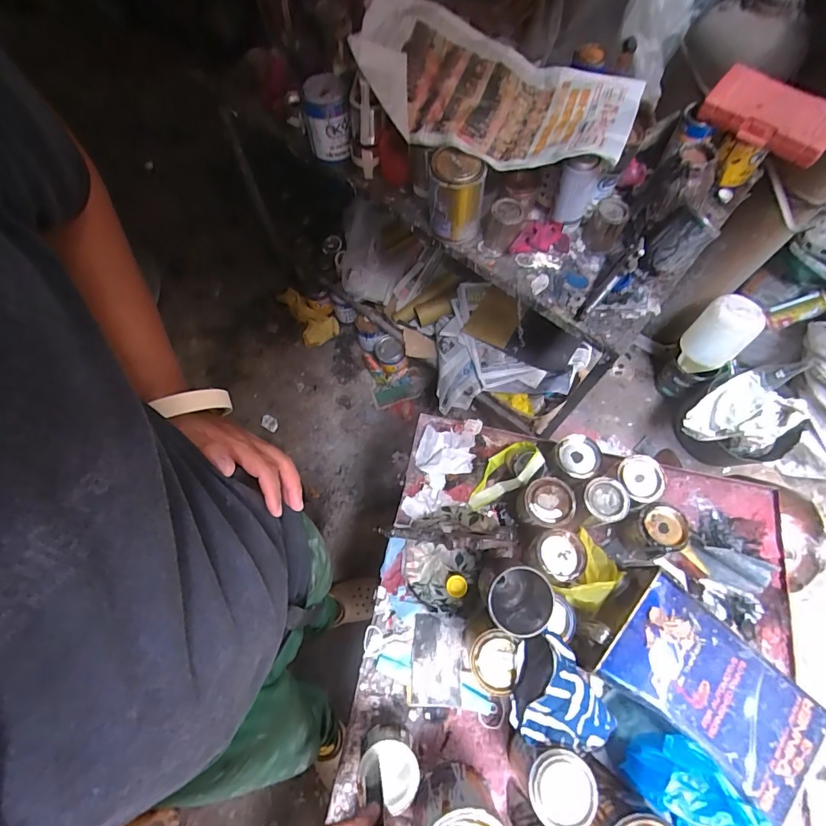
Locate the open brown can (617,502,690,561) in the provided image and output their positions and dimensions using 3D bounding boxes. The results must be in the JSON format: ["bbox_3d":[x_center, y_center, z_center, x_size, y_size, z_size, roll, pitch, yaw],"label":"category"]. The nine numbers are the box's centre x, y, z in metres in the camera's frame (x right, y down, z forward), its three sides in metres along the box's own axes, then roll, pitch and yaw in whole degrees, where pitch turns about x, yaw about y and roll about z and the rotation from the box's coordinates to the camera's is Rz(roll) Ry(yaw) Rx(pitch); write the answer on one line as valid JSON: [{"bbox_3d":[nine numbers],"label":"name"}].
[{"bbox_3d":[0.363,0.180,0.667,0.078,0.073,0.074,-15,66,-5],"label":"open brown can"}]

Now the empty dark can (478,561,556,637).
[{"bbox_3d":[0.133,0.243,0.586,0.078,0.106,0.088,-22,67,-9],"label":"empty dark can"}]

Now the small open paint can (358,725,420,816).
[{"bbox_3d":[-0.029,0.448,0.557,0.071,0.070,0.073,0,68,0],"label":"small open paint can"}]

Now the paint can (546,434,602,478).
[{"bbox_3d":[0.257,0.076,0.708,0.071,0.064,0.069,-1,66,1],"label":"paint can"}]

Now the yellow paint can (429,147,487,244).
[{"bbox_3d":[0.082,-0.414,0.849,0.099,0.147,0.094,-1,66,1],"label":"yellow paint can"}]

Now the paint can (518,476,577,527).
[{"bbox_3d":[0.203,0.143,0.676,0.075,0.071,0.071,-1,66,1],"label":"paint can"}]

